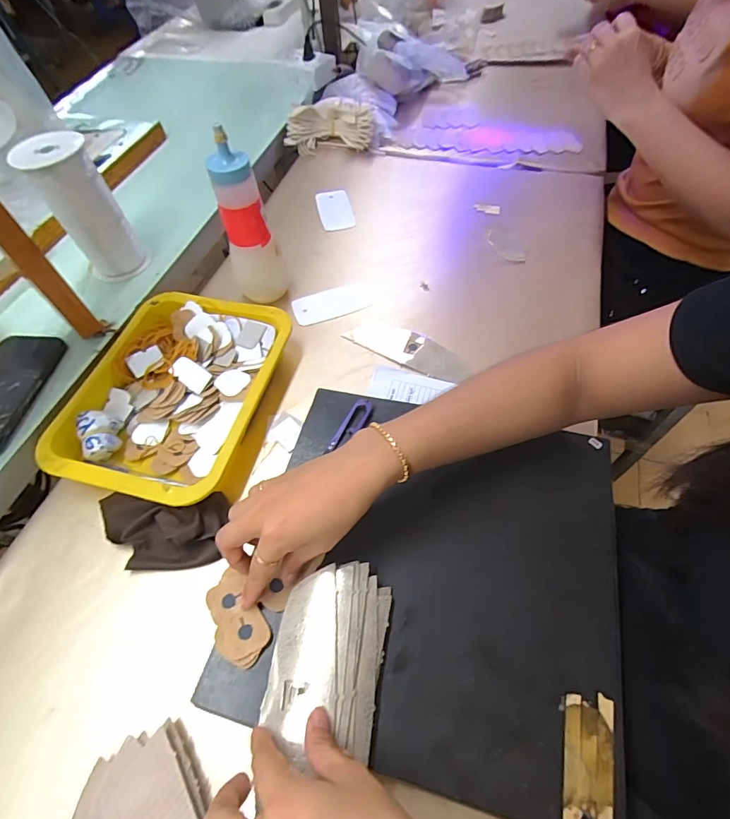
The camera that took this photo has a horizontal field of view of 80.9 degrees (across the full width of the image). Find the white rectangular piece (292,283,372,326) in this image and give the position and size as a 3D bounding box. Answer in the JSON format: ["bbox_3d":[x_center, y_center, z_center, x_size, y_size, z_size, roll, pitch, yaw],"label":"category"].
[{"bbox_3d":[-0.043,-0.143,0.574,0.106,0.007,0.054,-19,57,-10],"label":"white rectangular piece"}]

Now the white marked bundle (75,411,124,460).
[{"bbox_3d":[-0.277,0.026,0.450,0.039,0.029,0.050,-27,58,-15],"label":"white marked bundle"}]

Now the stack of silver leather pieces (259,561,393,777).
[{"bbox_3d":[-0.026,0.179,0.320,0.078,0.017,0.121,8,56,8],"label":"stack of silver leather pieces"}]

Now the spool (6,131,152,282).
[{"bbox_3d":[-0.341,-0.243,0.529,0.065,0.157,0.063,5,58,7],"label":"spool"}]

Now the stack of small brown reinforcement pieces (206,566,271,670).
[{"bbox_3d":[-0.104,0.168,0.346,0.038,0.005,0.072,-27,58,-15],"label":"stack of small brown reinforcement pieces"}]

